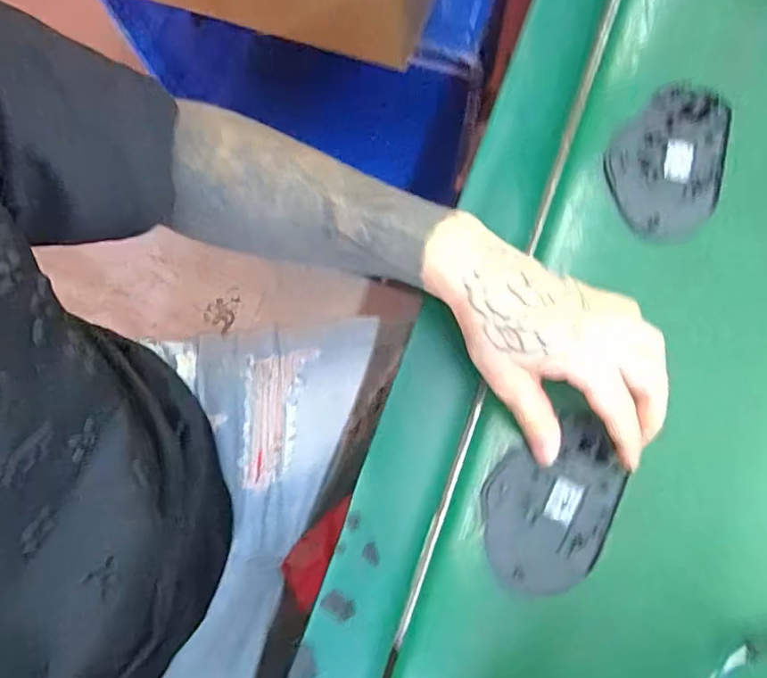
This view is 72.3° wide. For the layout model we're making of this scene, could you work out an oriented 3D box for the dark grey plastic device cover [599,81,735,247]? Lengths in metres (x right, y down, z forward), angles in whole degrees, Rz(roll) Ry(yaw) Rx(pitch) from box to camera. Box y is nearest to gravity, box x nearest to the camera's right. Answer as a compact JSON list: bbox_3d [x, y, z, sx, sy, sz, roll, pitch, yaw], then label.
[{"bbox_3d":[0.192,-0.122,0.357,0.074,0.006,0.110,15,80,5],"label":"dark grey plastic device cover"}]

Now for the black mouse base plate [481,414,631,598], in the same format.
[{"bbox_3d":[0.102,0.100,0.318,0.071,0.014,0.105,36,81,6],"label":"black mouse base plate"}]

